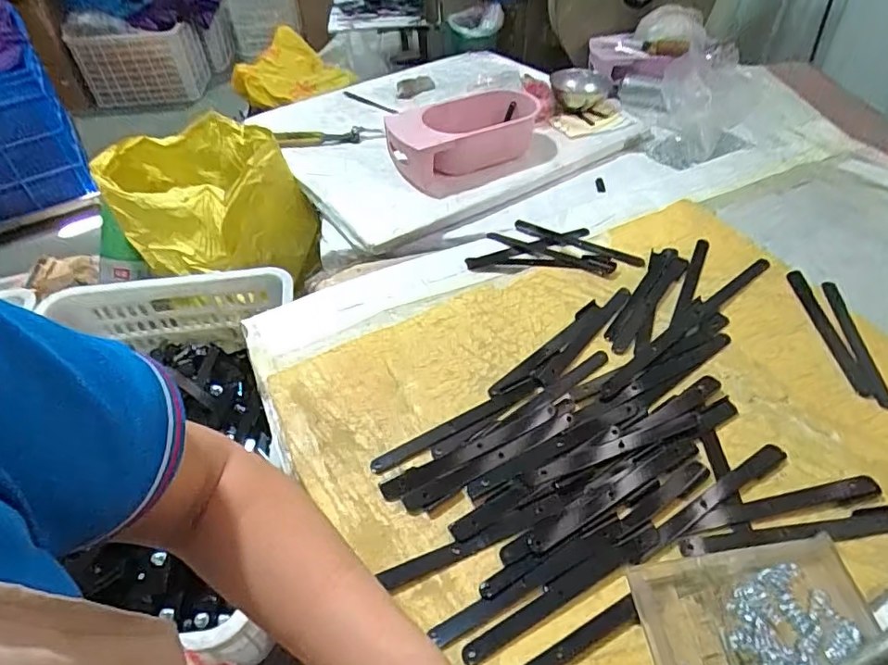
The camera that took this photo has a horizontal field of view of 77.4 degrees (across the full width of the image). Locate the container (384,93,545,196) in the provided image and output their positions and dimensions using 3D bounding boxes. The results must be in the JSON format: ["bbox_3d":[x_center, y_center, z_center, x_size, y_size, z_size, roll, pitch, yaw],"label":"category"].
[{"bbox_3d":[0.037,-0.369,1.045,0.252,0.110,0.171,-30,52,-23],"label":"container"}]

